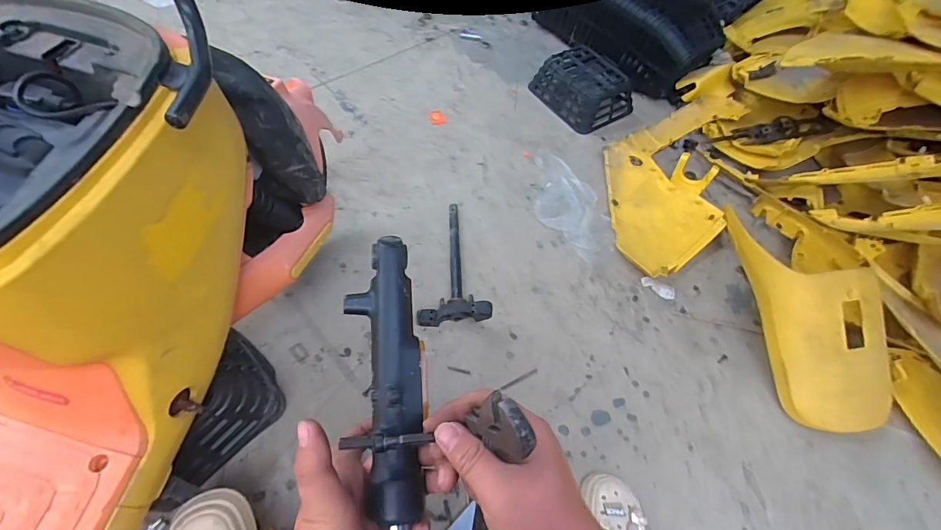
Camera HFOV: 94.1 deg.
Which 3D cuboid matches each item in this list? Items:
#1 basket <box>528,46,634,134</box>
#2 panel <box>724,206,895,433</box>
[{"bbox_3d":[0.386,-0.619,1.522,0.223,0.113,0.313,-30,63,-23],"label":"basket"},{"bbox_3d":[0.784,0.082,1.029,0.268,0.203,0.566,-12,58,-13],"label":"panel"}]

